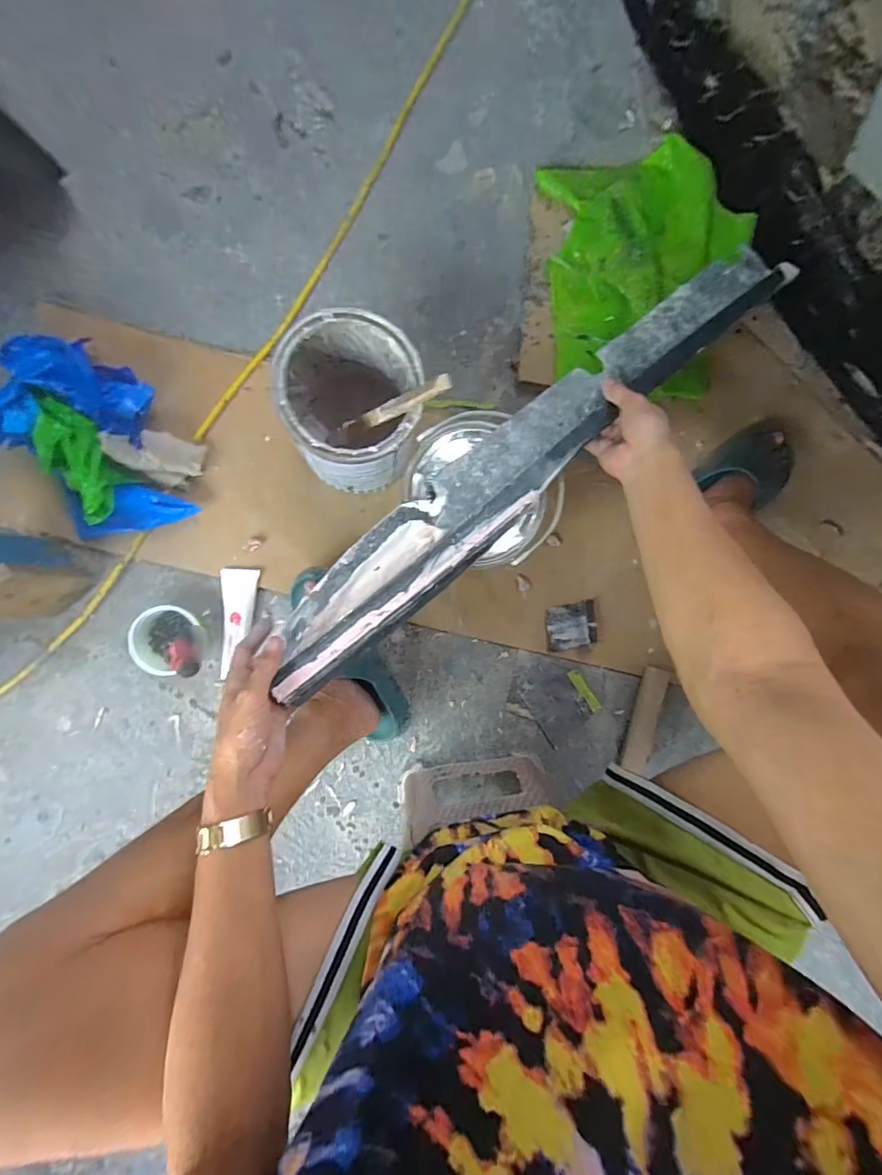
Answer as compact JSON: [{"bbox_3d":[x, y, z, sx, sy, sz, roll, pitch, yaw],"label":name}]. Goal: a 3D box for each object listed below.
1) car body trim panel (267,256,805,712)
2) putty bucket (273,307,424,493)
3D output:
[{"bbox_3d":[0.114,-0.161,0.512,0.732,0.038,0.086,-42,94,-11],"label":"car body trim panel"},{"bbox_3d":[-0.110,-0.223,0.607,0.162,0.211,0.169,0,91,-5],"label":"putty bucket"}]

